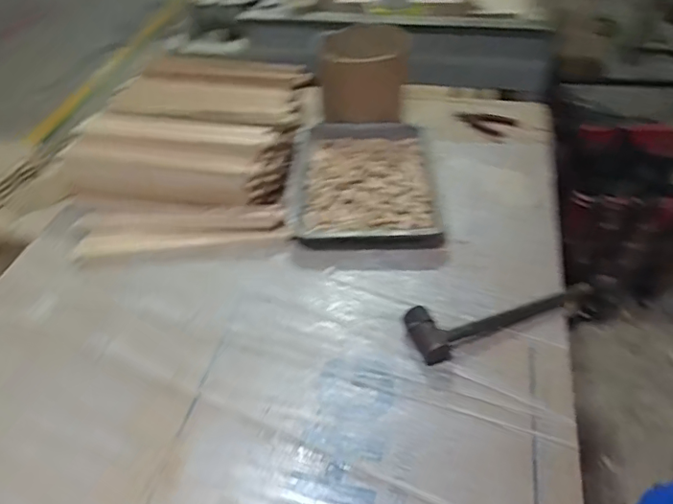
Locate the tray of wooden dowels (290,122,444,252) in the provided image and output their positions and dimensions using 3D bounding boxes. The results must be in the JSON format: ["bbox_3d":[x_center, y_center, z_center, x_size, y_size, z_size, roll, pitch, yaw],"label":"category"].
[{"bbox_3d":[0.057,-0.150,1.134,0.294,0.043,0.385,-1,45,0],"label":"tray of wooden dowels"}]

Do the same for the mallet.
[{"bbox_3d":[0.273,0.086,0.892,0.336,0.043,0.085,-19,47,-17],"label":"mallet"}]

